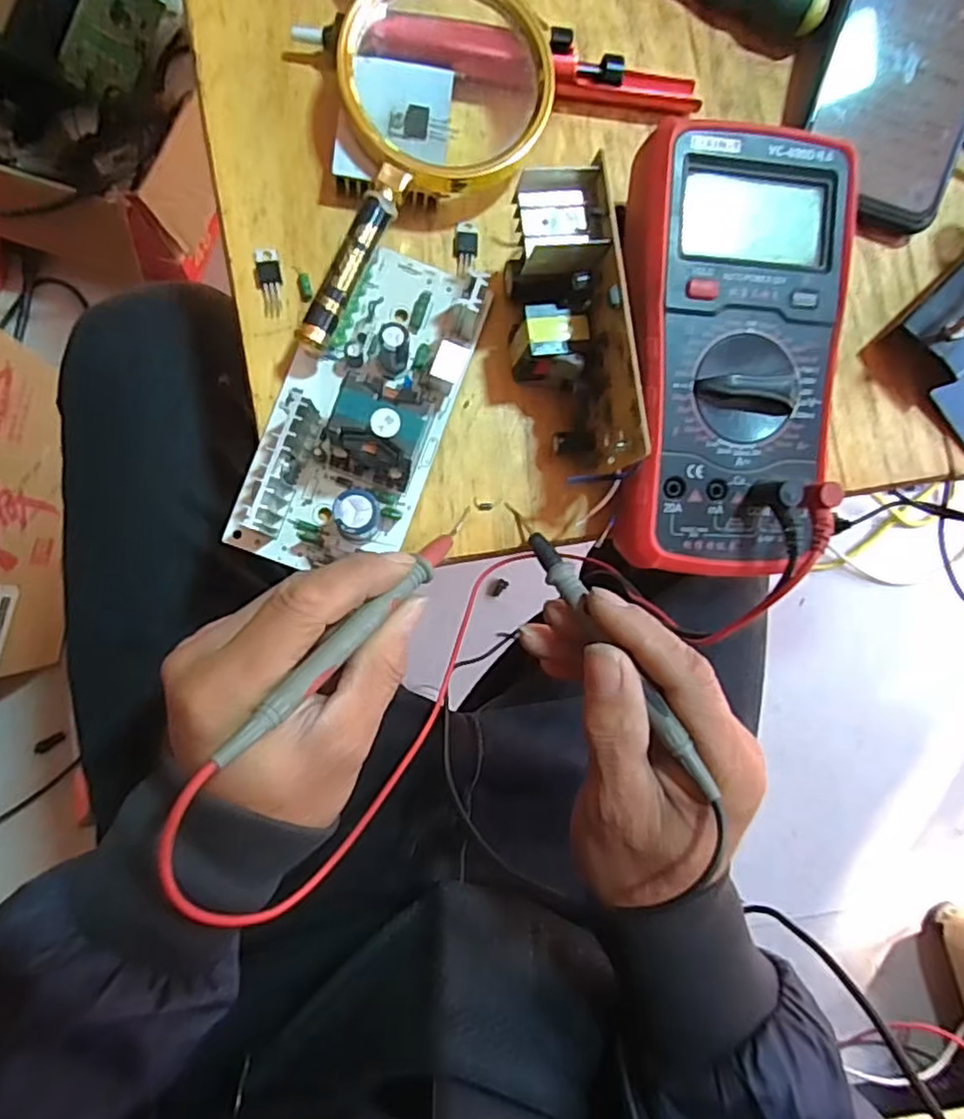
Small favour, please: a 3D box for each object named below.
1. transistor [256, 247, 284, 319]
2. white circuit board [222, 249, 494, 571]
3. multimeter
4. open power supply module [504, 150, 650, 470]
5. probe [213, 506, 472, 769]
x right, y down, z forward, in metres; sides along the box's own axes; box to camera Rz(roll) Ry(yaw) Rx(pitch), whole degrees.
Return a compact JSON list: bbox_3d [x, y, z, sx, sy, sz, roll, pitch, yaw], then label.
[{"bbox_3d":[-0.093,-0.122,0.294,0.011,0.004,0.030,-3,88,-8],"label":"transistor"},{"bbox_3d":[-0.049,-0.066,0.277,0.069,0.044,0.145,20,85,-6],"label":"white circuit board"},{"bbox_3d":[0.104,-0.085,0.278,0.088,0.033,0.177,4,87,-7],"label":"multimeter"},{"bbox_3d":[0.037,-0.095,0.273,0.041,0.063,0.115,-16,102,-8],"label":"open power supply module"},{"bbox_3d":[-0.043,0.022,0.258,0.010,0.007,0.140,46,52,-3],"label":"probe"}]

